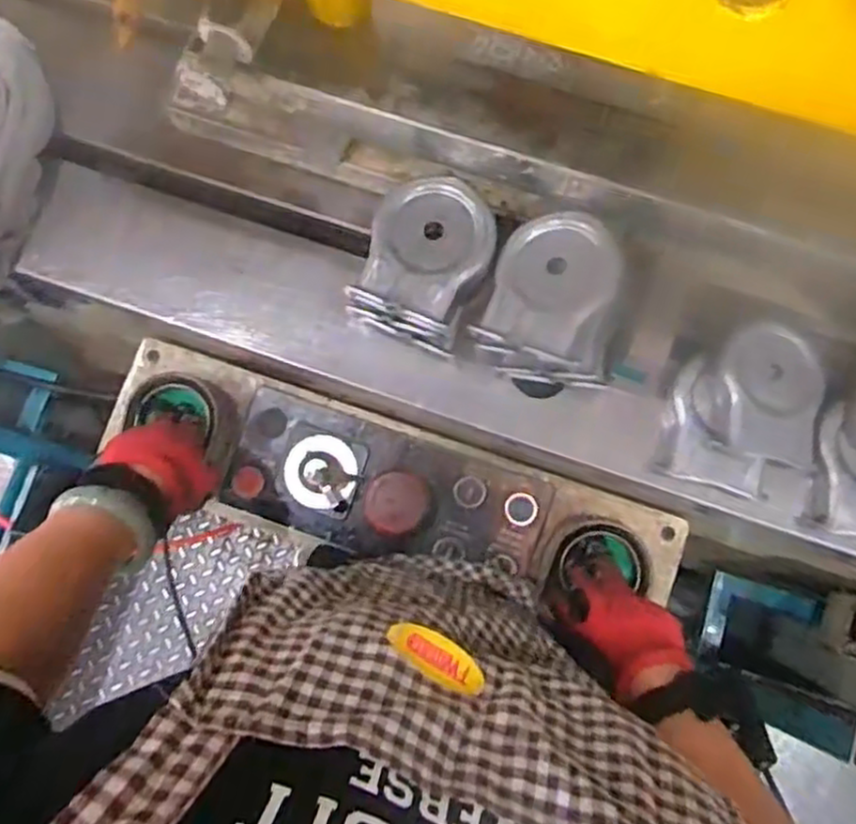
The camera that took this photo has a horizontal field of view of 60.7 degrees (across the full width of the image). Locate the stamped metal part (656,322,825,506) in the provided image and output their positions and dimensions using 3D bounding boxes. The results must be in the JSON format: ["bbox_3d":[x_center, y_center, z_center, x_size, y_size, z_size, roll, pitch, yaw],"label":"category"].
[{"bbox_3d":[0.274,-0.002,0.627,0.122,0.034,0.144,17,78,4],"label":"stamped metal part"}]

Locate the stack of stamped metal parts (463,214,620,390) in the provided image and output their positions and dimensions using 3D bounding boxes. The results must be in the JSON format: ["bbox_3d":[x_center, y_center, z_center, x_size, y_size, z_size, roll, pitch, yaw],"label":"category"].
[{"bbox_3d":[0.108,-0.095,0.609,0.114,0.090,0.128,18,78,4],"label":"stack of stamped metal parts"}]

